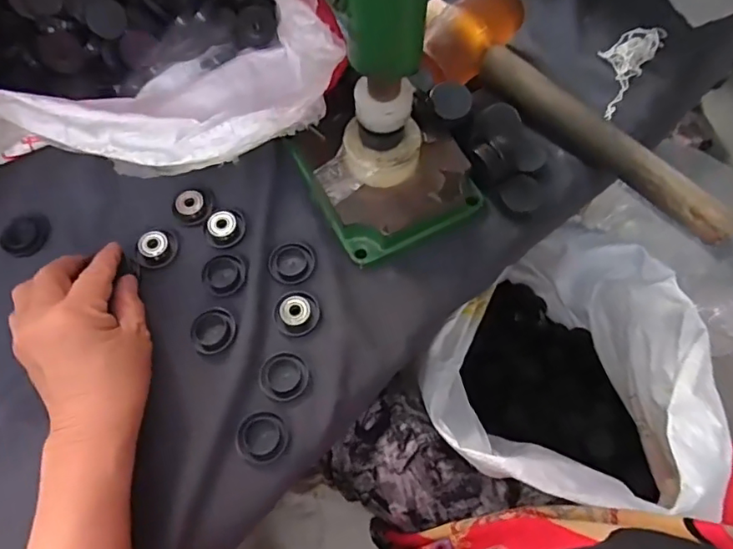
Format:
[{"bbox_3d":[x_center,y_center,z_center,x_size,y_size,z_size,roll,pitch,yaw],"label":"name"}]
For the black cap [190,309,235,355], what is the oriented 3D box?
[{"bbox_3d":[-0.111,0.040,0.384,0.031,0.006,0.031,0,66,1],"label":"black cap"}]

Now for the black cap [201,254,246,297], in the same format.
[{"bbox_3d":[-0.108,0.000,0.403,0.031,0.005,0.032,0,66,1],"label":"black cap"}]

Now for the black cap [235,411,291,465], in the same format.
[{"bbox_3d":[-0.069,0.109,0.356,0.033,0.007,0.033,0,66,1],"label":"black cap"}]

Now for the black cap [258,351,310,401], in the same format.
[{"bbox_3d":[-0.058,0.070,0.371,0.033,0.004,0.034,0,66,1],"label":"black cap"}]

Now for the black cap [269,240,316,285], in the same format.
[{"bbox_3d":[-0.057,-0.010,0.404,0.034,0.004,0.033,0,66,1],"label":"black cap"}]

